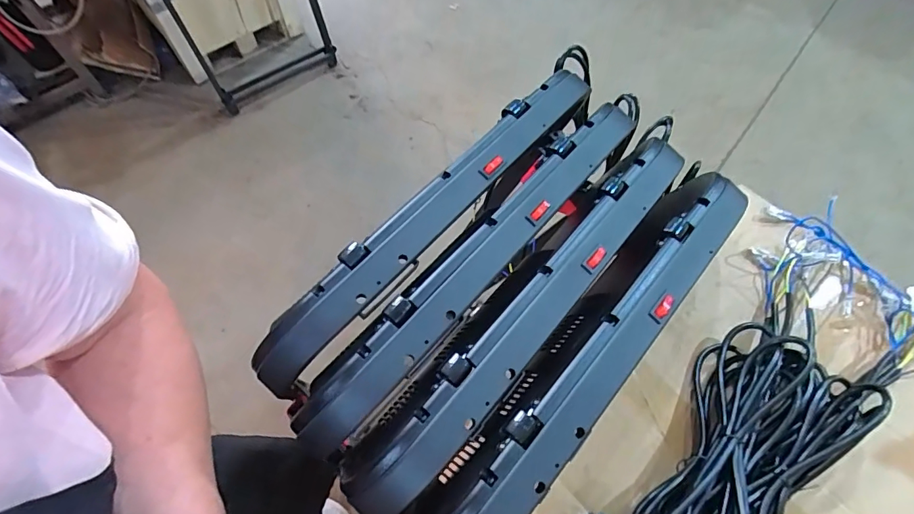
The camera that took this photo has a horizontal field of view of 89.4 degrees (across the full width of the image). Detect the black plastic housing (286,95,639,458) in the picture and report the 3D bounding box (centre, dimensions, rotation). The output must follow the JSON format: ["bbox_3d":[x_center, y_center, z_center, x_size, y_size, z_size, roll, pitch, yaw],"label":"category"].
[{"bbox_3d":[0.027,0.000,0.437,0.066,0.061,0.440,38,68,16],"label":"black plastic housing"}]

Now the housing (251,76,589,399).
[{"bbox_3d":[-0.018,-0.042,0.456,0.059,0.066,0.447,41,69,18],"label":"housing"}]

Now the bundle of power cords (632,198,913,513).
[{"bbox_3d":[0.289,0.159,0.431,0.506,0.052,0.193,-41,71,-20],"label":"bundle of power cords"}]

